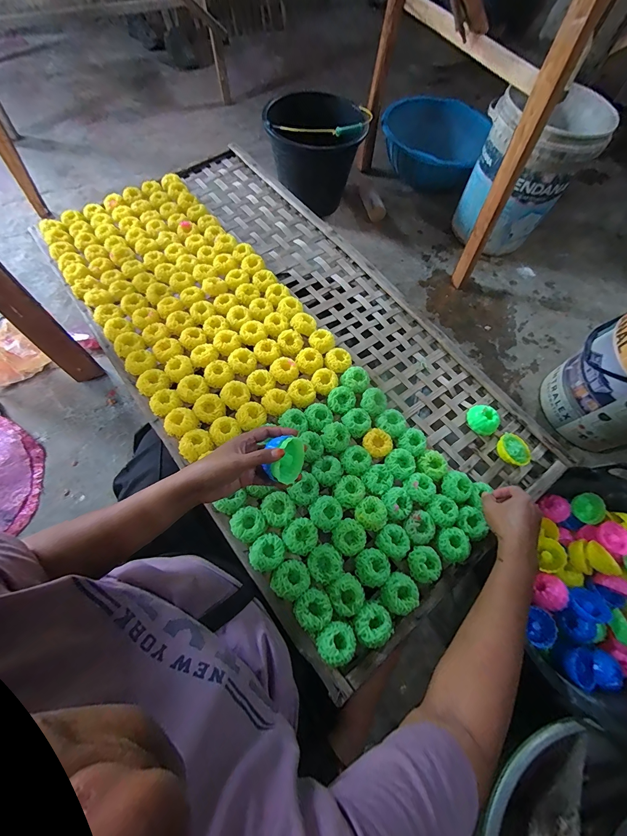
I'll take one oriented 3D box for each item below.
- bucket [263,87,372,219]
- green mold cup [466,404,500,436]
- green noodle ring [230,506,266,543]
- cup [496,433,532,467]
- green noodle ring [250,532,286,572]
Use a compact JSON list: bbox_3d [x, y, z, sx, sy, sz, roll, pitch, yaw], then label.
[{"bbox_3d":[0.014,-0.875,1.079,0.312,0.262,0.312,1,65,-2],"label":"bucket"},{"bbox_3d":[0.325,0.005,0.613,0.059,0.034,0.049,42,70,16],"label":"green mold cup"},{"bbox_3d":[-0.097,0.159,0.478,0.048,0.017,0.046,1,65,-2],"label":"green noodle ring"},{"bbox_3d":[0.369,0.062,0.596,0.057,0.031,0.061,1,65,-2],"label":"cup"},{"bbox_3d":[-0.068,0.195,0.462,0.052,0.018,0.046,-39,72,-18],"label":"green noodle ring"}]

